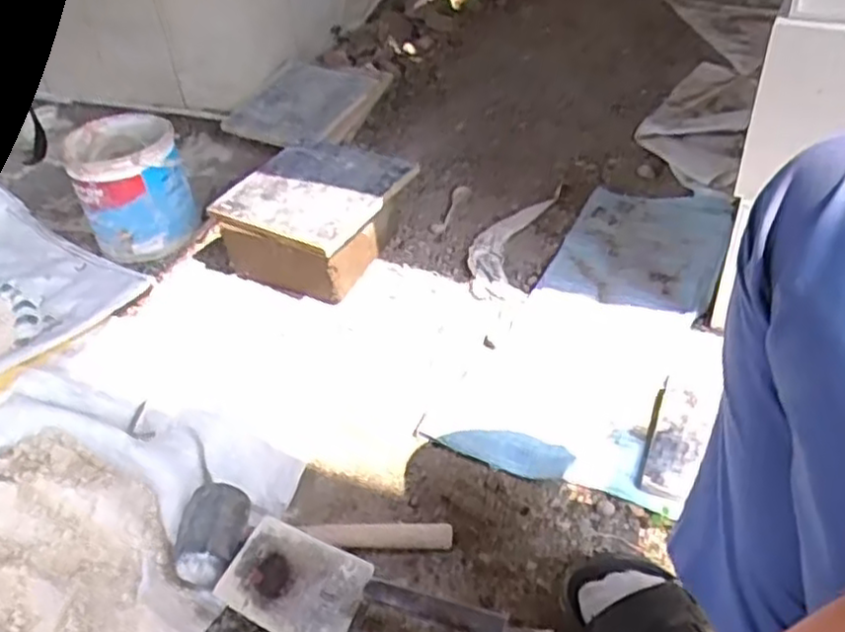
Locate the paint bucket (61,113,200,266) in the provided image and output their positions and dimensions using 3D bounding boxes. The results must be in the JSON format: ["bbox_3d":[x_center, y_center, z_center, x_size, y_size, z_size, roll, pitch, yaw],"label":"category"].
[{"bbox_3d":[-0.490,-0.219,1.219,0.169,0.184,0.164,-3,43,2],"label":"paint bucket"}]

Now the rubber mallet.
[{"bbox_3d":[-0.121,0.240,0.767,0.297,0.062,0.104,1,44,6],"label":"rubber mallet"}]

